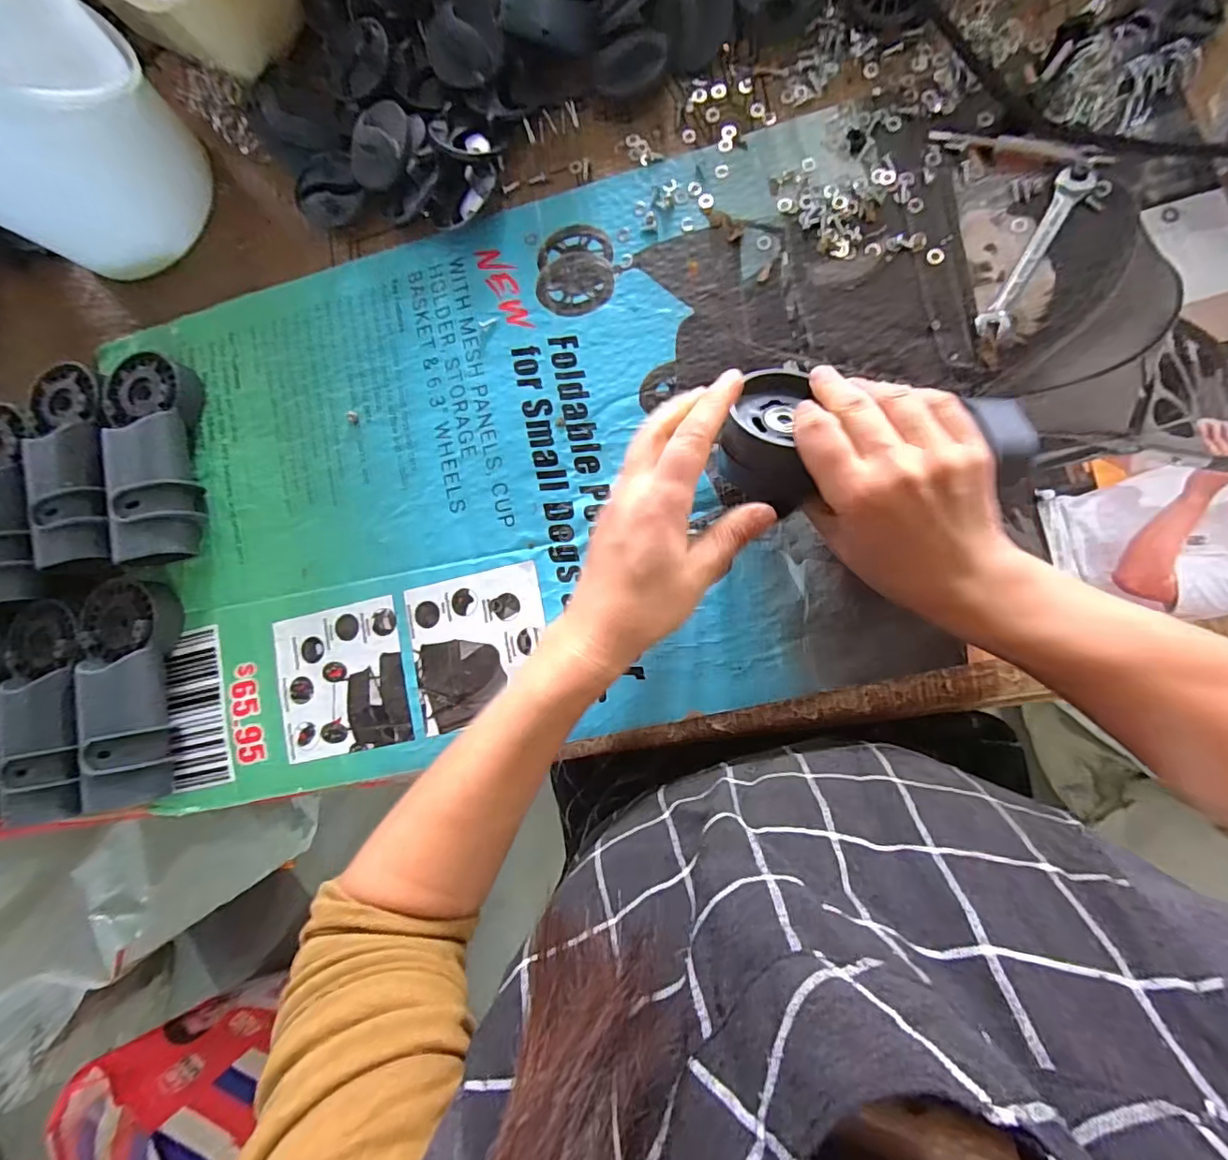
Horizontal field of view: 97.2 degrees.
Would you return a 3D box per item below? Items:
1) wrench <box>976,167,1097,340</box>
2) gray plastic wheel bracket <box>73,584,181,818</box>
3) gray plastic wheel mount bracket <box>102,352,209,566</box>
[{"bbox_3d":[0.267,-0.207,0.343,0.021,0.004,0.117,29,90,10],"label":"wrench"},{"bbox_3d":[-0.363,0.081,0.403,0.076,0.046,0.169,-4,85,8],"label":"gray plastic wheel bracket"},{"bbox_3d":[-0.349,-0.091,0.405,0.064,0.045,0.160,-8,85,8],"label":"gray plastic wheel mount bracket"}]

